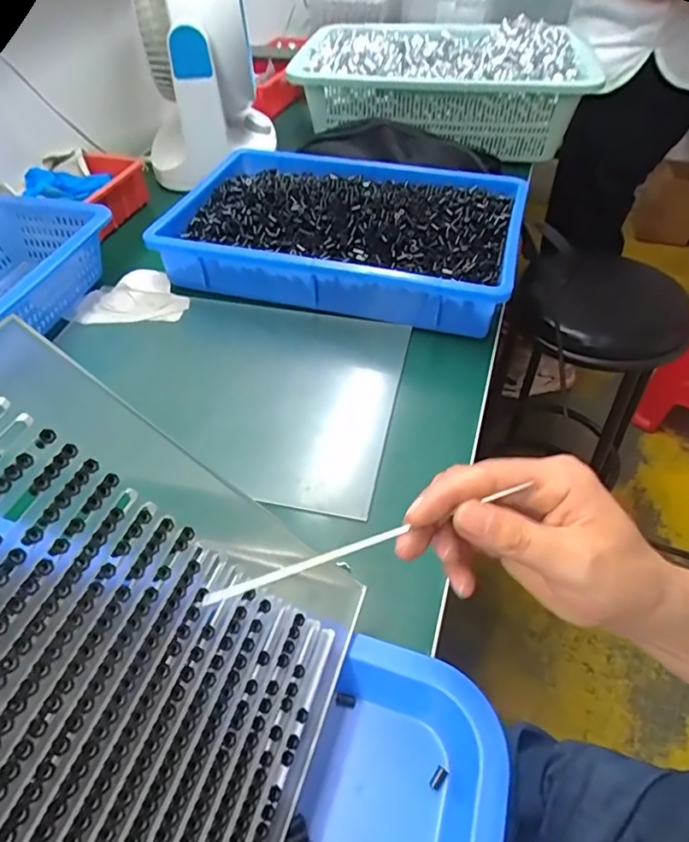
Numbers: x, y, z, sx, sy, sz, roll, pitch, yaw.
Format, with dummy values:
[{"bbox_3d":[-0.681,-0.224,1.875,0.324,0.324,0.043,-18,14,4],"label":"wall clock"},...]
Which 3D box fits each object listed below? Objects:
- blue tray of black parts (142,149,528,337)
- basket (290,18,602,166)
[{"bbox_3d":[0.001,-0.216,0.598,0.362,0.070,0.236,12,48,12],"label":"blue tray of black parts"},{"bbox_3d":[0.157,-0.540,0.861,0.429,0.109,0.305,6,47,7],"label":"basket"}]

